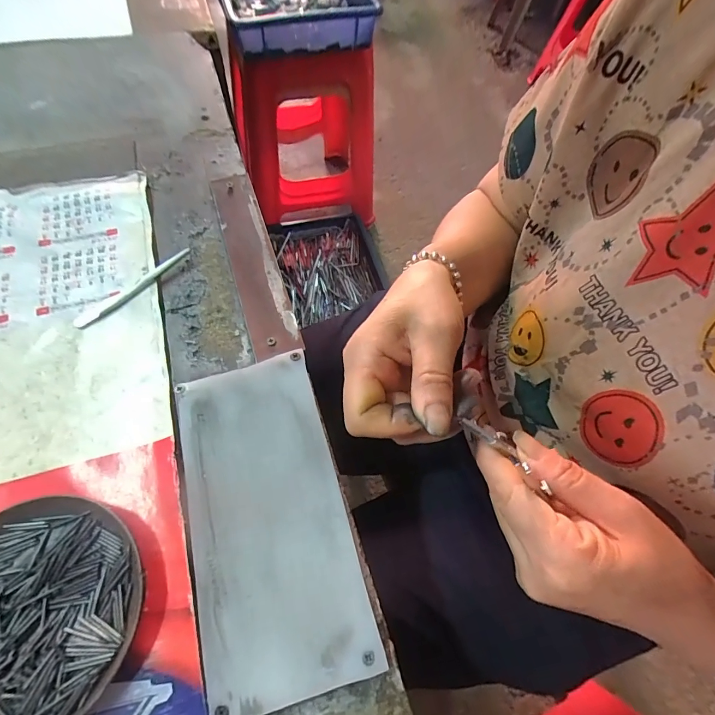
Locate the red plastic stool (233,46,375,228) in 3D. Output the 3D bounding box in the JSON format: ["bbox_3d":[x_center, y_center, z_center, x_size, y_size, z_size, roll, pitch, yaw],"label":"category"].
[{"bbox_3d":[-0.145,-0.614,1.061,0.348,0.500,0.358,-13,65,-12],"label":"red plastic stool"}]

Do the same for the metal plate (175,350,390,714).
[{"bbox_3d":[-0.057,0.094,0.248,0.092,0.011,0.194,-14,64,-11],"label":"metal plate"}]

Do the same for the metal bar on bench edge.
[{"bbox_3d":[-0.091,-0.088,0.342,0.038,0.006,0.203,-16,64,-12],"label":"metal bar on bench edge"}]

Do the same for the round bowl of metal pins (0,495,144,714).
[{"bbox_3d":[-0.177,0.139,0.213,0.114,0.016,0.113,2,62,-3],"label":"round bowl of metal pins"}]

